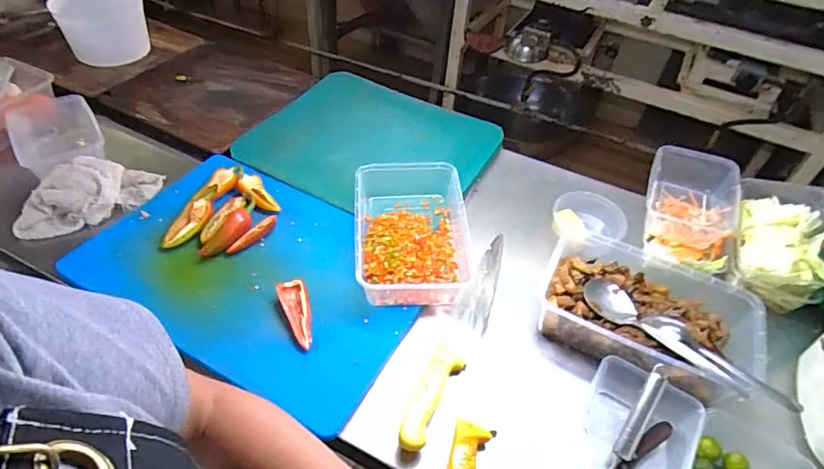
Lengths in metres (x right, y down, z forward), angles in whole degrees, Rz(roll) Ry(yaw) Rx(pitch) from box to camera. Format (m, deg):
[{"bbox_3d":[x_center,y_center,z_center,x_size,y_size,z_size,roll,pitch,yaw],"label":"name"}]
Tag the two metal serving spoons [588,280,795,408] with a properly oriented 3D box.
[{"bbox_3d":[0.324,0.128,0.598,0.069,0.035,0.241,-32,57,-30],"label":"two metal serving spoons"}]

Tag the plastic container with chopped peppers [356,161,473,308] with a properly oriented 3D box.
[{"bbox_3d":[0.001,0.000,0.704,0.160,0.071,0.226,0,46,-5],"label":"plastic container with chopped peppers"}]

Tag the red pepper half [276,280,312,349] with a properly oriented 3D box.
[{"bbox_3d":[-0.146,0.102,0.626,0.036,0.025,0.092,-11,48,-15],"label":"red pepper half"}]

